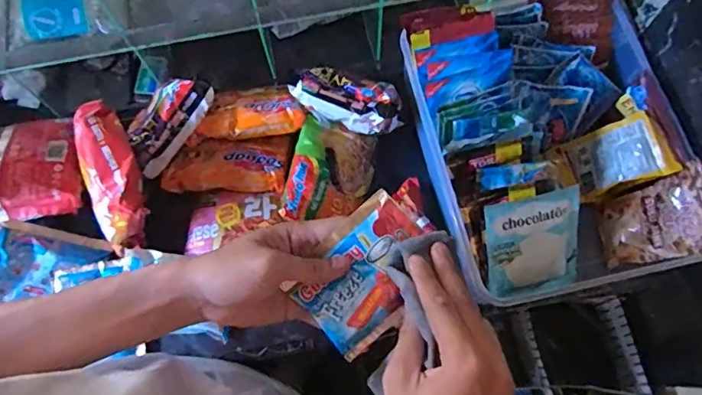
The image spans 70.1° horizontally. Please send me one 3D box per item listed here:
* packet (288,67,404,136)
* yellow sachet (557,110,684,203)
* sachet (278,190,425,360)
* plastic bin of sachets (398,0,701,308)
[{"bbox_3d":[-0.004,-0.109,0.547,0.121,0.037,0.061,14,72,5],"label":"packet"},{"bbox_3d":[0.290,-0.043,0.550,0.029,0.102,0.071,7,64,-44],"label":"yellow sachet"},{"bbox_3d":[0.013,0.064,0.398,0.112,0.009,0.087,-42,91,7],"label":"sachet"},{"bbox_3d":[0.211,-0.063,0.547,0.263,0.109,0.318,-12,72,-4],"label":"plastic bin of sachets"}]

